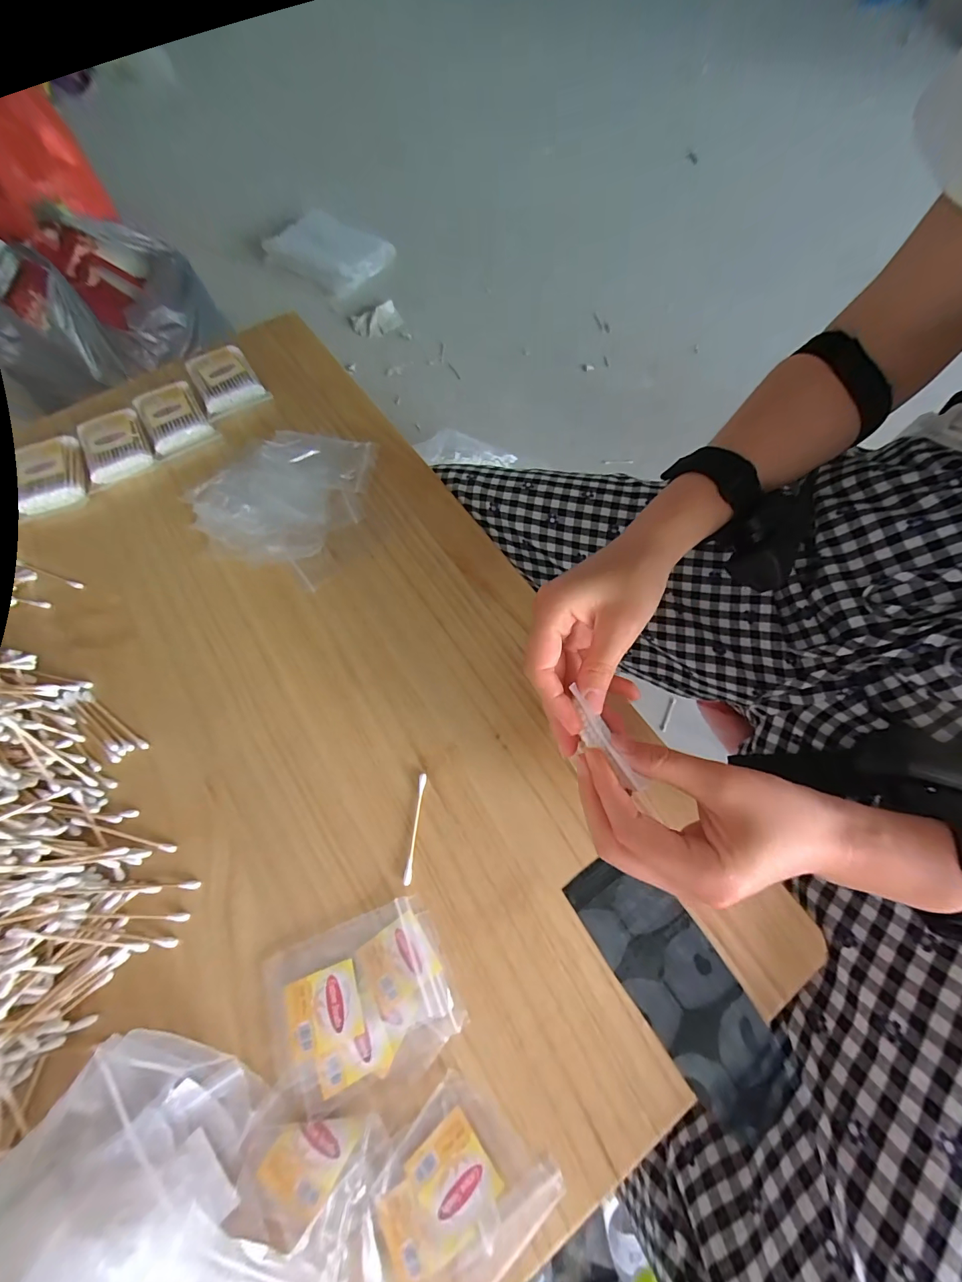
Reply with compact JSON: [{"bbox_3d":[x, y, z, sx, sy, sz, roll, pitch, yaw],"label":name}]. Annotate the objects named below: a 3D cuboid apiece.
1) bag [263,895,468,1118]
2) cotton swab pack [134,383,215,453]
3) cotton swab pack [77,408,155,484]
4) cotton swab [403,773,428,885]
[{"bbox_3d":[-0.075,0.222,0.255,0.108,0.007,0.087,-20,71,-7],"label":"bag"},{"bbox_3d":[-0.312,-0.227,0.417,0.056,0.016,0.082,-31,72,-10],"label":"cotton swab pack"},{"bbox_3d":[-0.360,-0.194,0.404,0.057,0.015,0.078,-25,71,-8],"label":"cotton swab pack"},{"bbox_3d":[-0.046,0.131,0.290,0.005,0.004,0.071,6,70,3],"label":"cotton swab"}]

